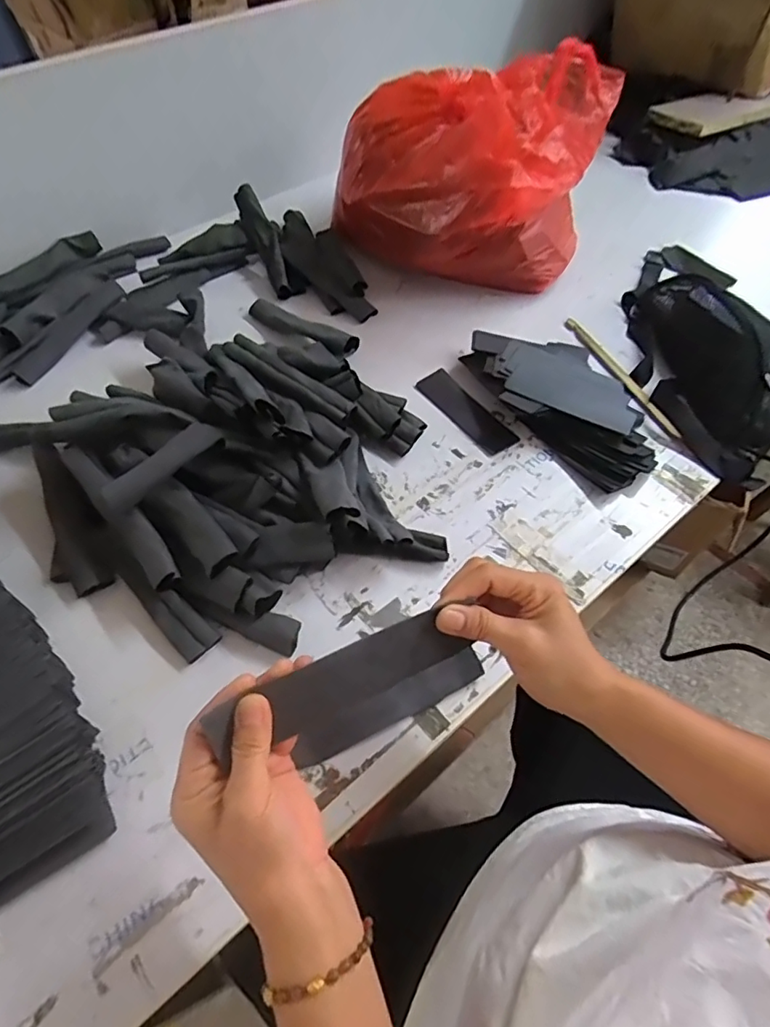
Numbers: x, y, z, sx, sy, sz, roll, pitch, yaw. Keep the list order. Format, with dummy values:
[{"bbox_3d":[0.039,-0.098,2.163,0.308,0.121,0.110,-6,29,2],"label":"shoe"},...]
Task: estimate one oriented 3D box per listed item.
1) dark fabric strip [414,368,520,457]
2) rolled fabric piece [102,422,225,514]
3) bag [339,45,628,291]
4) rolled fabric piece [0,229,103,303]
[{"bbox_3d":[0.100,-0.130,0.692,0.050,0.013,0.148,-33,61,-21],"label":"dark fabric strip"},{"bbox_3d":[-0.216,-0.047,0.533,0.120,0.020,0.037,-38,62,-8],"label":"rolled fabric piece"},{"bbox_3d":[0.110,-0.472,0.747,0.305,0.233,0.260,-28,60,-17],"label":"bag"},{"bbox_3d":[-0.489,-0.357,0.788,0.032,0.028,0.174,28,61,18],"label":"rolled fabric piece"}]

